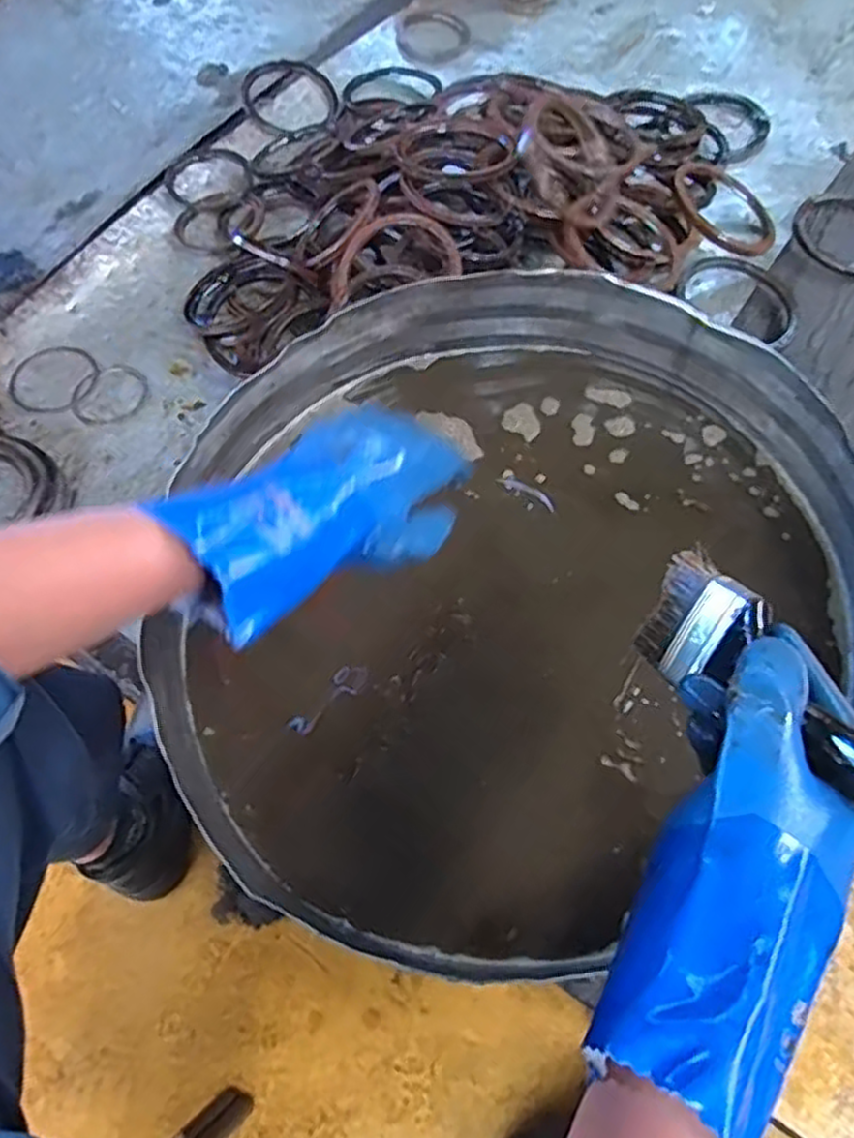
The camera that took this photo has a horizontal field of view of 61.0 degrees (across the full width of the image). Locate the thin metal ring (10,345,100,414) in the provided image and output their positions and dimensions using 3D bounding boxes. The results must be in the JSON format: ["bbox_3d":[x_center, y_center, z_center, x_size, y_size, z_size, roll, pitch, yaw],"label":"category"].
[{"bbox_3d":[-0.559,-0.285,1.092,0.116,0.007,0.125,1,71,-2],"label":"thin metal ring"}]

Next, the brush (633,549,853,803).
[{"bbox_3d":[0.173,0.058,0.366,0.065,0.015,0.189,-53,31,10],"label":"brush"}]

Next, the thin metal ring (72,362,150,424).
[{"bbox_3d":[-0.467,-0.257,1.077,0.107,0.009,0.114,-1,65,2],"label":"thin metal ring"}]

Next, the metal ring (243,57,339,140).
[{"bbox_3d":[-0.257,-0.878,1.352,0.163,0.017,0.239,-21,67,-8],"label":"metal ring"}]

